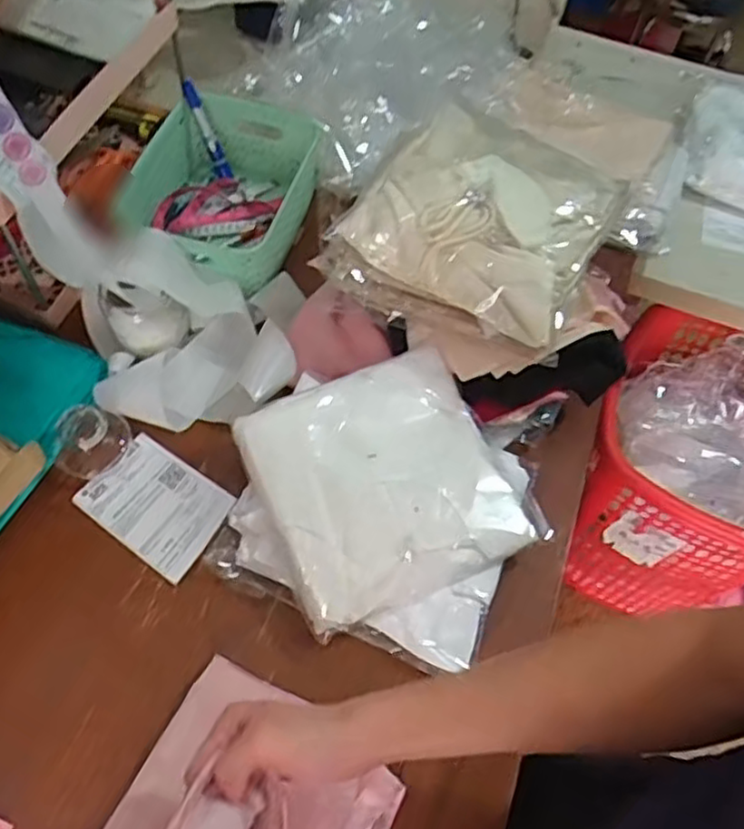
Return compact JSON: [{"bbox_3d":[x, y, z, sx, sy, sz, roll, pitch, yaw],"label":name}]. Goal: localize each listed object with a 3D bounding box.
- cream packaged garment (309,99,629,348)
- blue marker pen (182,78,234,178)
[{"bbox_3d":[0.111,-0.205,0.743,0.249,0.073,0.243,27,77,13],"label":"cream packaged garment"},{"bbox_3d":[-0.219,-0.376,0.937,0.017,0.127,0.020,-36,35,-23],"label":"blue marker pen"}]

